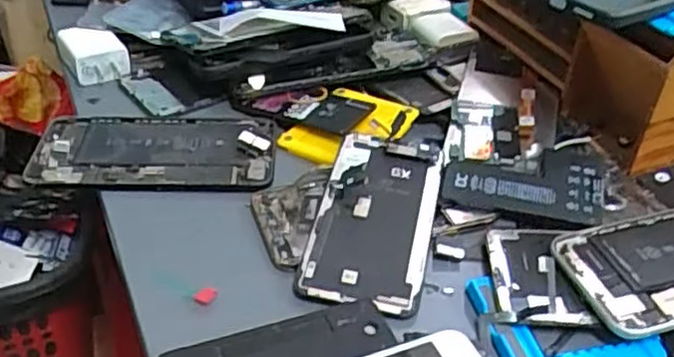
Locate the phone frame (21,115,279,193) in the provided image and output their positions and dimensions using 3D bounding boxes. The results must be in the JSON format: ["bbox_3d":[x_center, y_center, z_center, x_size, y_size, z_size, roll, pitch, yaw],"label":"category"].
[{"bbox_3d":[-0.121,-0.020,0.473,0.155,0.008,0.077,1,36,1],"label":"phone frame"}]

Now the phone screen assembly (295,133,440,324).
[{"bbox_3d":[0.024,0.019,0.415,0.065,0.014,0.134,11,44,8],"label":"phone screen assembly"}]

